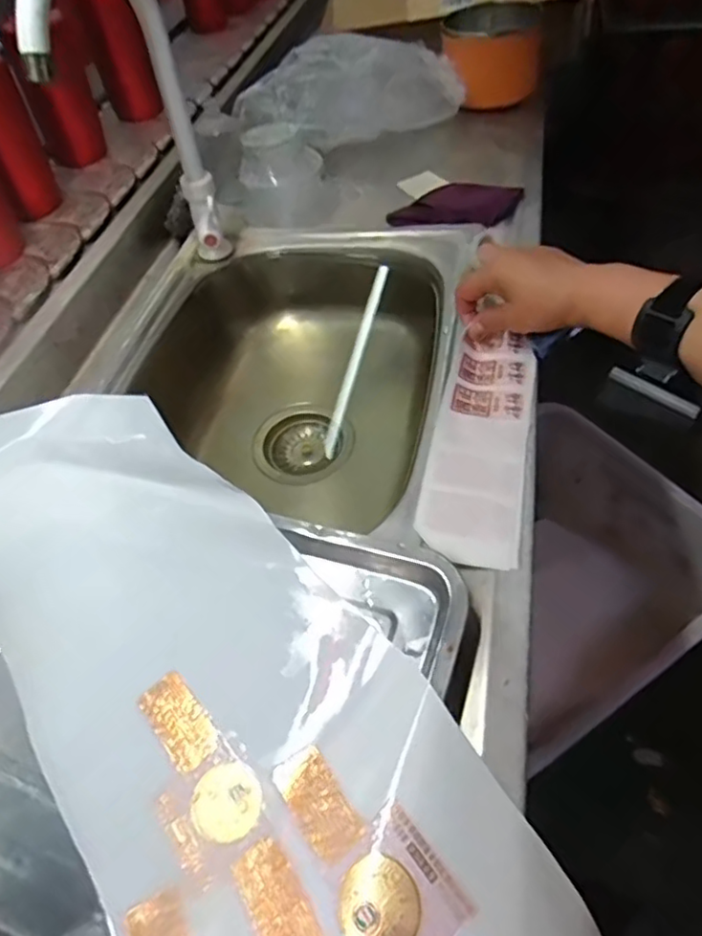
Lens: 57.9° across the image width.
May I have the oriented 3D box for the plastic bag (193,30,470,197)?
[{"bbox_3d":[-0.023,-0.454,0.814,0.362,0.107,0.153,-35,54,-19],"label":"plastic bag"}]

